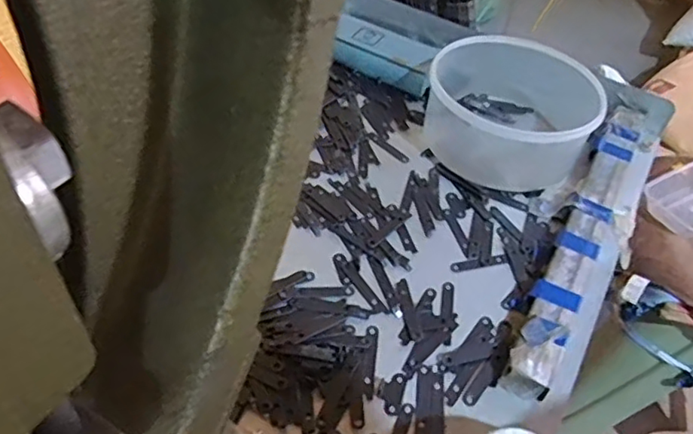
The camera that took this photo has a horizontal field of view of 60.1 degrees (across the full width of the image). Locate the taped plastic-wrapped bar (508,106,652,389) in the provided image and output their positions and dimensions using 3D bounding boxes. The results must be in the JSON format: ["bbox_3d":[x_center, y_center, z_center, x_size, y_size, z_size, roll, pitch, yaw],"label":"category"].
[{"bbox_3d":[0.196,0.004,0.486,0.040,0.022,0.326,28,51,17],"label":"taped plastic-wrapped bar"}]

